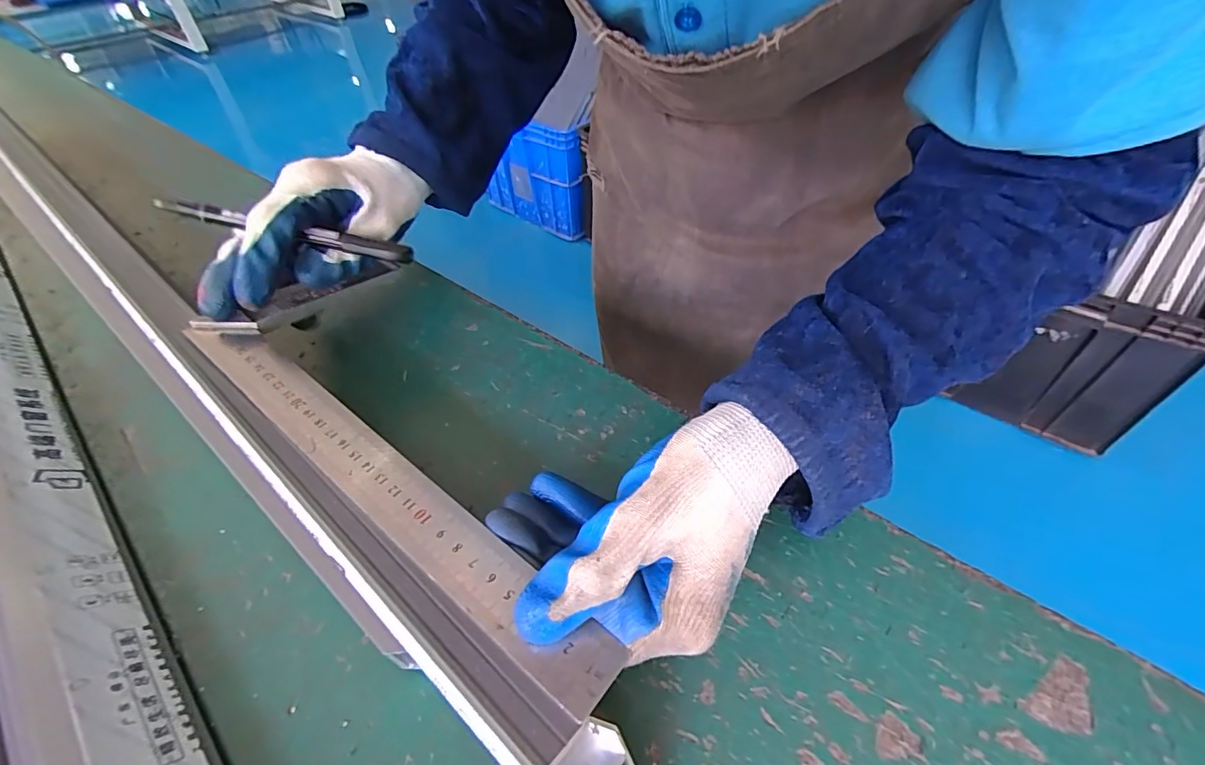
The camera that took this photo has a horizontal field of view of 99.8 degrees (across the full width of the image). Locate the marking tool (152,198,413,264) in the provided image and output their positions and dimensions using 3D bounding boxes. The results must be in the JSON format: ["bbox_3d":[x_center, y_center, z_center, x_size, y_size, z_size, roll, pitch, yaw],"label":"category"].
[{"bbox_3d":[-0.184,-0.089,0.301,0.133,0.016,0.010,10,45,-13],"label":"marking tool"}]

